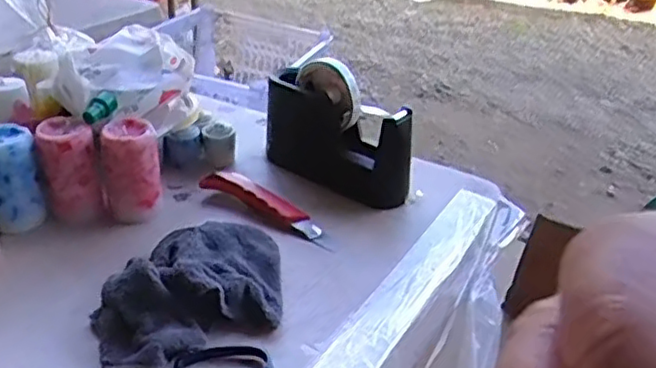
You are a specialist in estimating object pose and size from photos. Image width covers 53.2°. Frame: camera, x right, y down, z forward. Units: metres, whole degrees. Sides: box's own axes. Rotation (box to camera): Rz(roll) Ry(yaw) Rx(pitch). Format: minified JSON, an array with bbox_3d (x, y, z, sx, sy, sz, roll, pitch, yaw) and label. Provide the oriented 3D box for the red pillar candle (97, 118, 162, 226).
[{"bbox_3d":[-0.193,-0.014,0.649,0.051,0.090,0.046,-24,40,-39],"label":"red pillar candle"}]

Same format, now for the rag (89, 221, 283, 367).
[{"bbox_3d":[-0.106,0.077,0.534,0.182,0.047,0.130,-18,37,-34],"label":"rag"}]

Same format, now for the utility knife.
[{"bbox_3d":[-0.059,0.021,0.669,0.159,0.014,0.035,24,35,30],"label":"utility knife"}]

